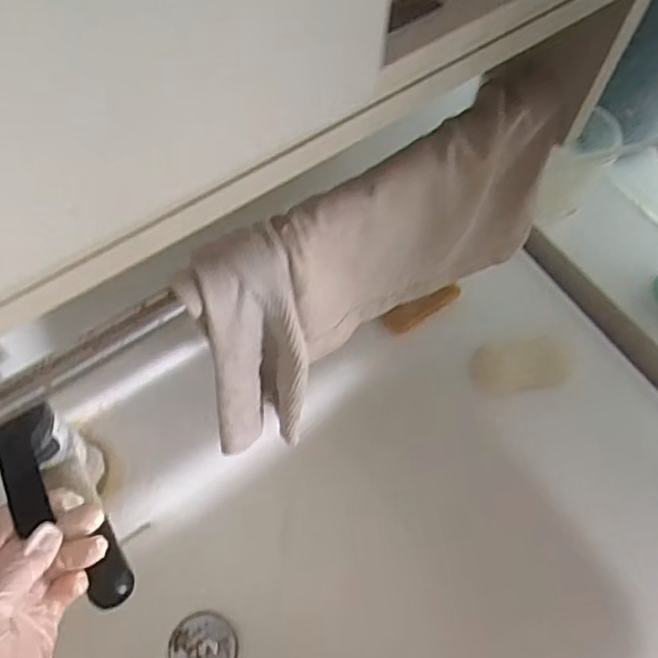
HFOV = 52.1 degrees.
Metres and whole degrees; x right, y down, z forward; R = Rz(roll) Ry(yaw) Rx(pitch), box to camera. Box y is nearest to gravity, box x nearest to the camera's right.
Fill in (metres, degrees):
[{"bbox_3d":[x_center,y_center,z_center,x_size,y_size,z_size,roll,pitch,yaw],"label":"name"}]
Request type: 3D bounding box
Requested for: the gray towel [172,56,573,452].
[{"bbox_3d":[0.032,-0.036,0.443,0.266,0.177,0.057,-35,71,-18],"label":"gray towel"}]

